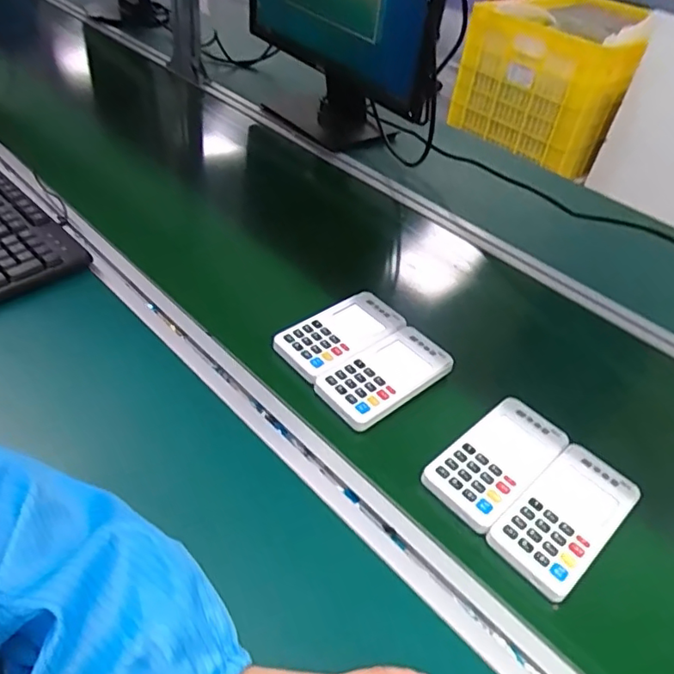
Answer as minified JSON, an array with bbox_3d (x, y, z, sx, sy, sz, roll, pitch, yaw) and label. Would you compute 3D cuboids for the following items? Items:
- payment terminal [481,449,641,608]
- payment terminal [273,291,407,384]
[{"bbox_3d":[0.192,0.148,0.464,0.140,0.017,0.069,-28,49,-34],"label":"payment terminal"},{"bbox_3d":[0.005,-0.006,0.595,0.135,0.014,0.070,-27,48,-33],"label":"payment terminal"}]

